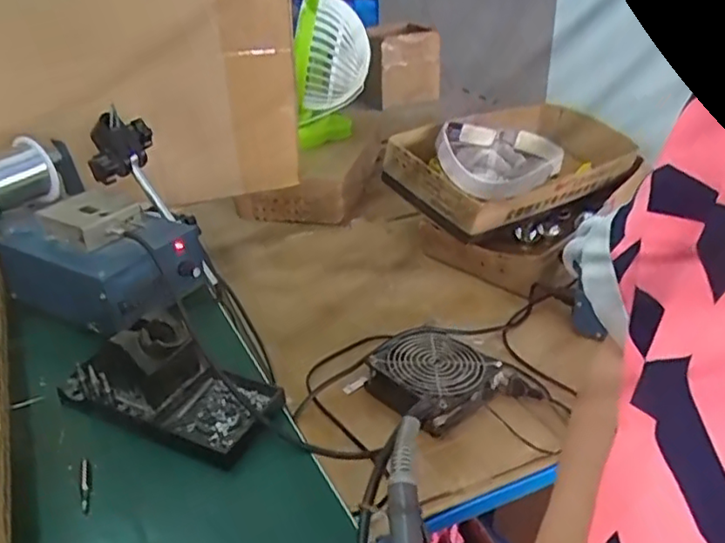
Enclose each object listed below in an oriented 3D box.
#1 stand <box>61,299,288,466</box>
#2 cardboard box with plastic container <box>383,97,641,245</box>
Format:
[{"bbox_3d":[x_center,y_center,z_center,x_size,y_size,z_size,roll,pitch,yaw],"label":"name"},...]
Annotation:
[{"bbox_3d":[-0.146,0.073,0.479,0.161,0.070,0.078,14,33,22],"label":"stand"},{"bbox_3d":[0.264,-0.207,1.138,0.498,0.092,0.281,-22,37,-34],"label":"cardboard box with plastic container"}]

